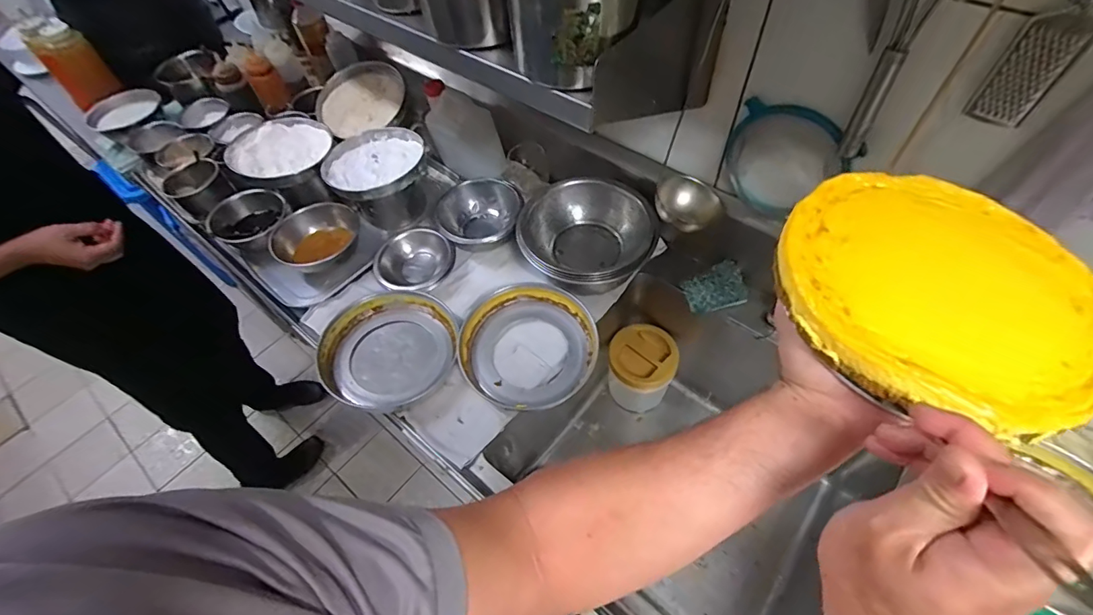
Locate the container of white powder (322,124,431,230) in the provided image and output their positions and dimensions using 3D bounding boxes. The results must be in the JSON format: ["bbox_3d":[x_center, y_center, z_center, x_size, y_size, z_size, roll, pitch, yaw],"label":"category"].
[{"bbox_3d":[-0.346,-0.253,1.039,0.192,0.166,0.184,-15,55,-6],"label":"container of white powder"}]

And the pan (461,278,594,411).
[{"bbox_3d":[-0.030,0.063,0.840,0.224,0.041,0.223,-2,55,3],"label":"pan"}]

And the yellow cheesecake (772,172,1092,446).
[{"bbox_3d":[0.274,-0.018,0.335,0.209,0.024,0.206,-2,55,3],"label":"yellow cheesecake"}]

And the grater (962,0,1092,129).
[{"bbox_3d":[0.485,-0.275,0.439,0.053,0.235,0.009,25,61,20],"label":"grater"}]

